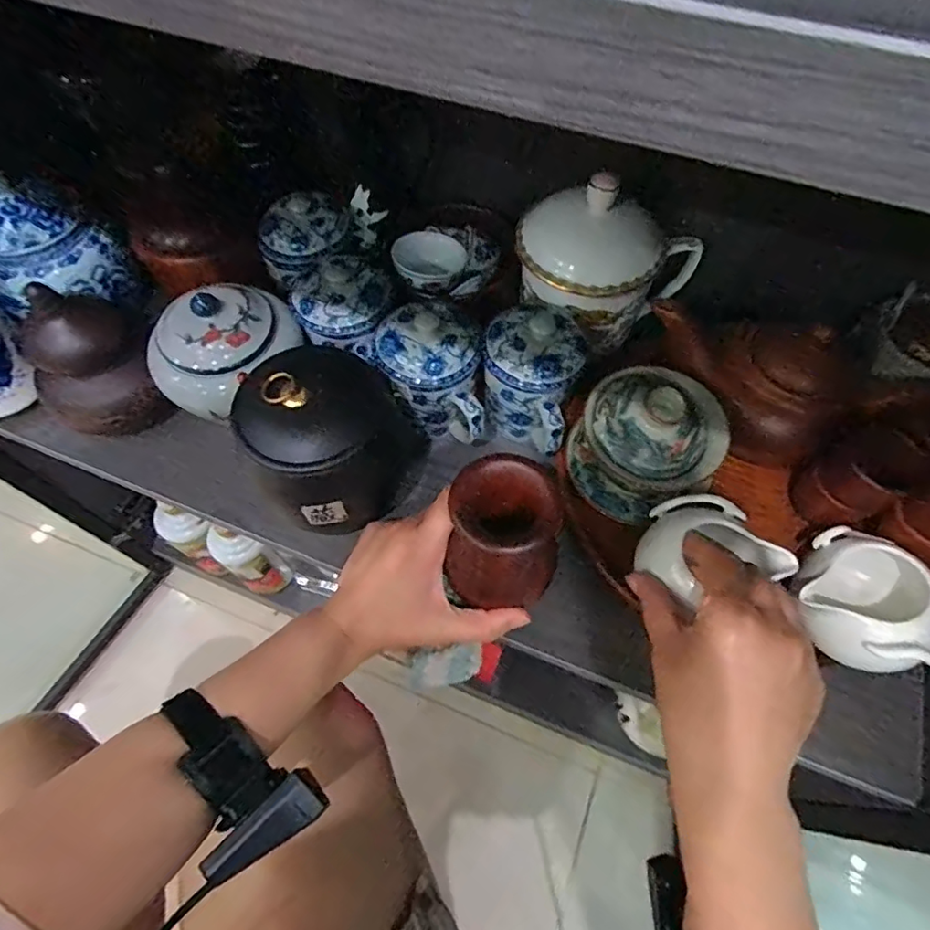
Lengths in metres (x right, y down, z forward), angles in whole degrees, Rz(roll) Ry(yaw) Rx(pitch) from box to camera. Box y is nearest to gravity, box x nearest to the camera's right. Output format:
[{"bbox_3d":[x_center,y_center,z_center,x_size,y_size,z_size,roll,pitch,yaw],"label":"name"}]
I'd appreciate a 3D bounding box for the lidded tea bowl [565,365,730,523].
[{"bbox_3d":[0.134,-0.023,0.409,0.098,0.089,0.100,0,62,0],"label":"lidded tea bowl"}]

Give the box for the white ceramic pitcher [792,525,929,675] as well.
[{"bbox_3d":[0.263,0.098,0.377,0.089,0.076,0.088,0,62,0],"label":"white ceramic pitcher"}]

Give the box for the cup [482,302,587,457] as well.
[{"bbox_3d":[0.049,-0.062,0.444,0.071,0.093,0.089,13,63,7],"label":"cup"}]

